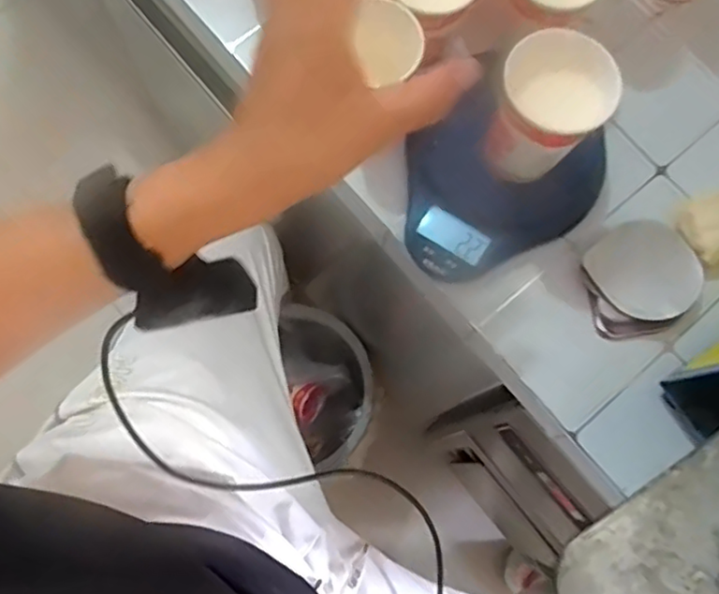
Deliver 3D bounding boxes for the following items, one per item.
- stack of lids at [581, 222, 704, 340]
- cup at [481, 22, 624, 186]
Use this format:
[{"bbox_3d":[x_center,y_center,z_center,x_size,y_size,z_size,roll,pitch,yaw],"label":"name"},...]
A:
[{"bbox_3d":[0.201,-0.013,0.453,0.076,0.024,0.074,-17,77,-6],"label":"stack of lids"},{"bbox_3d":[0.117,-0.115,0.401,0.064,0.082,0.062,0,75,-2],"label":"cup"}]

